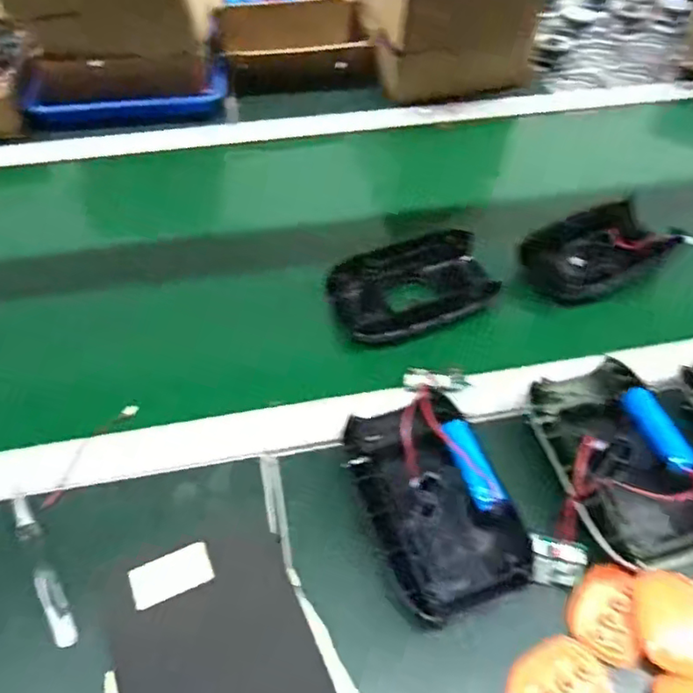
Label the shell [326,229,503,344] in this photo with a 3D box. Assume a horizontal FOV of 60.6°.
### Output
[{"bbox_3d":[0.065,-0.061,0.558,0.156,0.034,0.088,-22,56,-18],"label":"shell"}]

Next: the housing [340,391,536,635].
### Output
[{"bbox_3d":[0.061,0.108,0.423,0.098,0.040,0.156,-12,53,-11],"label":"housing"}]

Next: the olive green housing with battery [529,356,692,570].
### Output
[{"bbox_3d":[0.200,0.083,0.442,0.104,0.041,0.154,-12,53,-11],"label":"olive green housing with battery"}]

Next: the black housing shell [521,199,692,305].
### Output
[{"bbox_3d":[0.261,-0.102,0.609,0.143,0.051,0.099,-21,55,-18],"label":"black housing shell"}]

